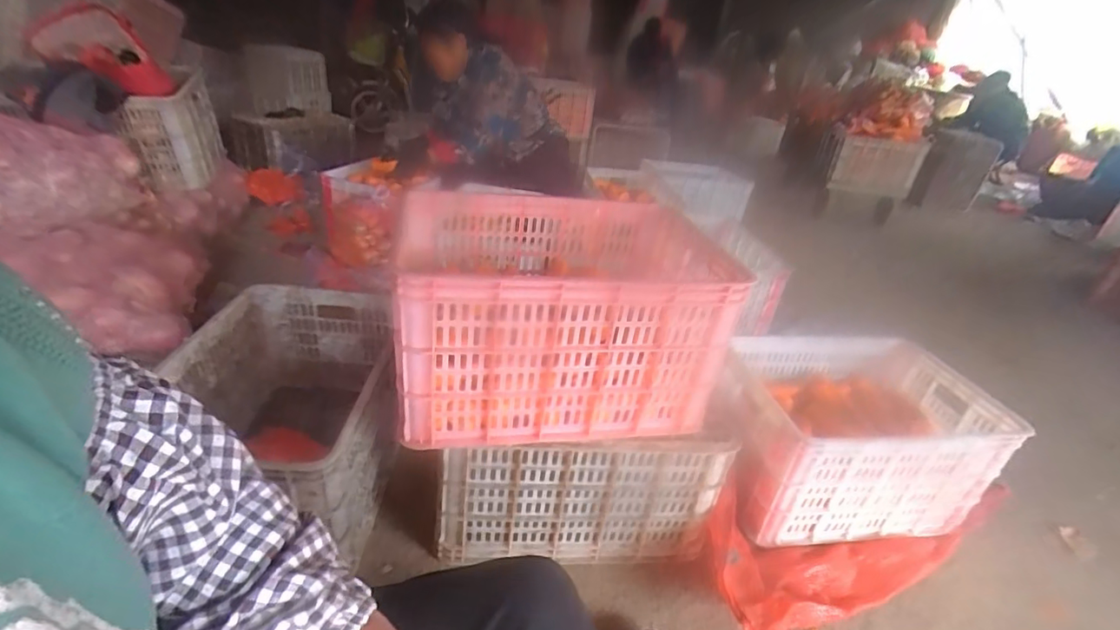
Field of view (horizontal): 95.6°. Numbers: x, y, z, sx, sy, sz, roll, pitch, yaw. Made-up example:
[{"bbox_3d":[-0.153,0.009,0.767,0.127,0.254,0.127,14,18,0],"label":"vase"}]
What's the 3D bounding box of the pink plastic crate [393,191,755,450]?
[{"bbox_3d":[-0.002,-0.012,0.855,0.493,0.282,0.362,0,30,-13],"label":"pink plastic crate"}]

